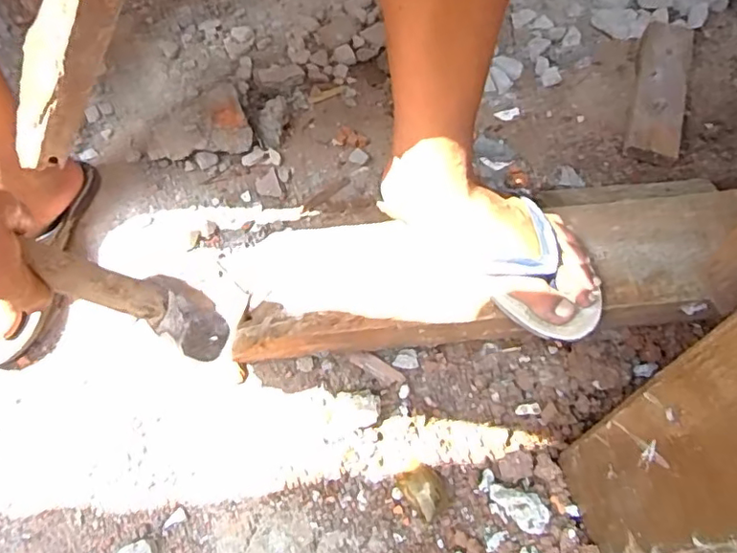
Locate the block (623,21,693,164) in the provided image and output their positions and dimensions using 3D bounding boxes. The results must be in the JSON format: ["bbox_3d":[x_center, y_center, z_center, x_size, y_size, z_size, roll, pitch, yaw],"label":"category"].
[{"bbox_3d":[0.379,-0.244,0.744,0.062,0.042,0.222,15,61,9],"label":"block"}]

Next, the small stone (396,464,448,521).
[{"bbox_3d":[0.050,0.189,0.506,0.037,0.031,0.047,-29,64,-15],"label":"small stone"}]

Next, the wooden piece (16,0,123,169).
[{"bbox_3d":[-0.229,-0.175,0.431,0.051,0.277,0.039,13,54,-32],"label":"wooden piece"}]

